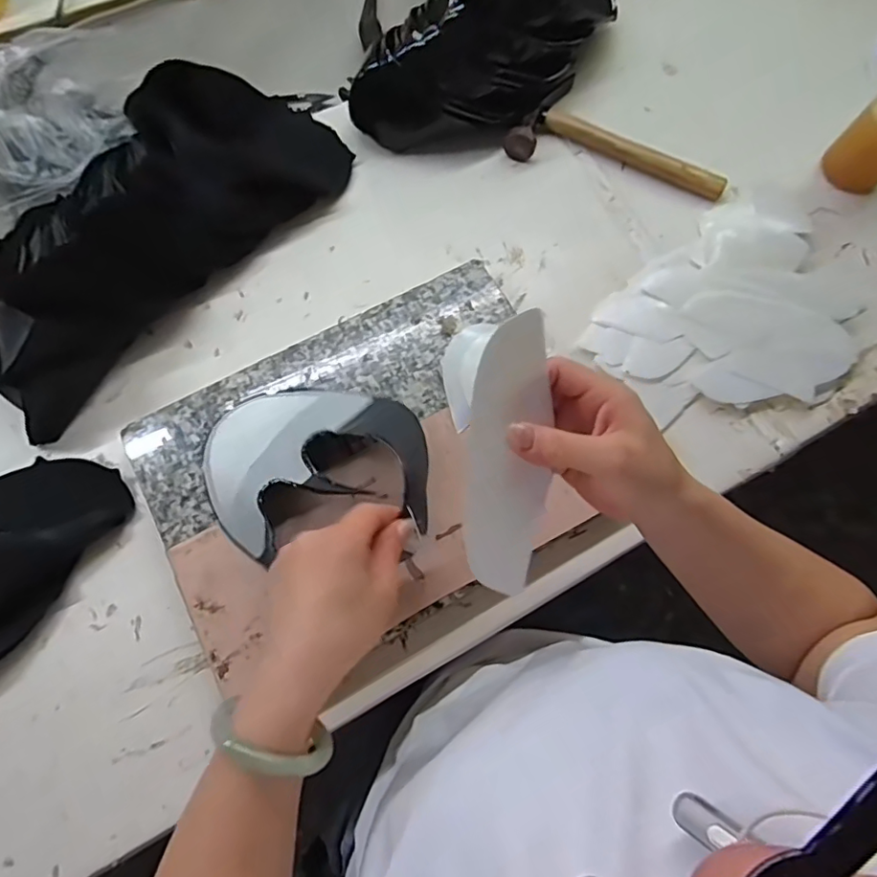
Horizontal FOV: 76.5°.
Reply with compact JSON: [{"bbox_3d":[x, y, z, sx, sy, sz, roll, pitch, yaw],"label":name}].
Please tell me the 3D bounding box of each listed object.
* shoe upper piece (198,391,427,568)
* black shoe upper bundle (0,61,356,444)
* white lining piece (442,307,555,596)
[{"bbox_3d":[-0.107,0.023,0.462,0.179,0.053,0.165,-13,70,-6],"label":"shoe upper piece"},{"bbox_3d":[-0.281,-0.227,0.550,0.171,0.112,0.426,40,74,13],"label":"black shoe upper bundle"},{"bbox_3d":[0.040,0.012,0.319,0.061,0.010,0.155,-12,108,-16],"label":"white lining piece"}]

